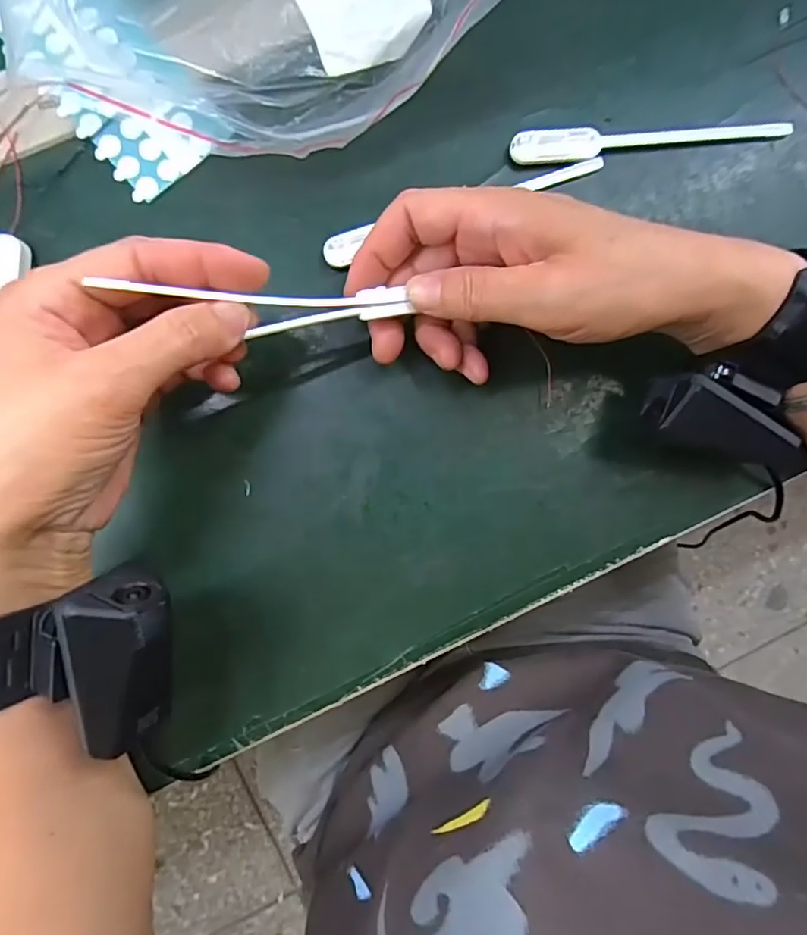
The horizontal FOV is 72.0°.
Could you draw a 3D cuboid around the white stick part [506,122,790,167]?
[{"bbox_3d":[0.125,-0.166,0.279,0.144,0.007,0.017,-7,89,-4],"label":"white stick part"}]

